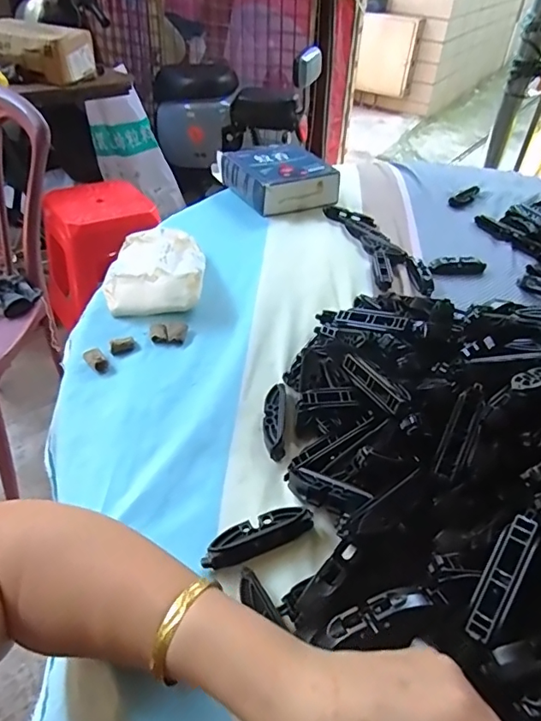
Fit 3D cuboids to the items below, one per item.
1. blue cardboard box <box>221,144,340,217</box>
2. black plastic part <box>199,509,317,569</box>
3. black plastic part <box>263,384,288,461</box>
[{"bbox_3d":[0.008,-0.298,0.806,0.143,0.050,0.174,-18,47,-24],"label":"blue cardboard box"},{"bbox_3d":[-0.009,0.121,0.350,0.078,0.018,0.021,-13,45,-19],"label":"black plastic part"},{"bbox_3d":[0.004,0.048,0.431,0.019,0.011,0.082,5,42,0],"label":"black plastic part"}]

